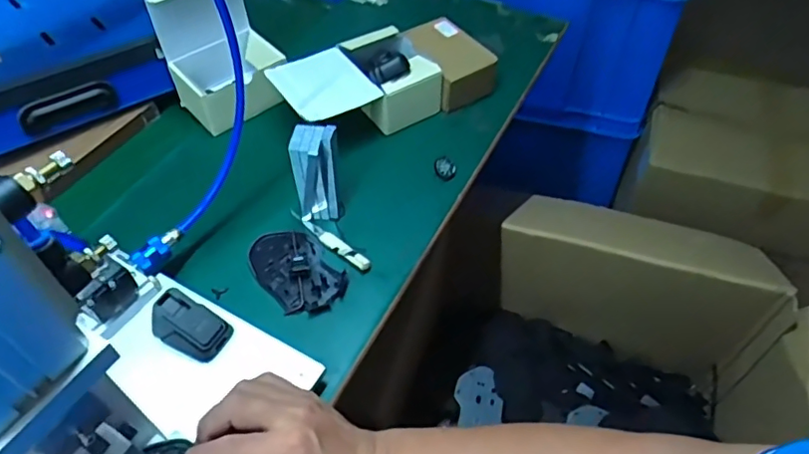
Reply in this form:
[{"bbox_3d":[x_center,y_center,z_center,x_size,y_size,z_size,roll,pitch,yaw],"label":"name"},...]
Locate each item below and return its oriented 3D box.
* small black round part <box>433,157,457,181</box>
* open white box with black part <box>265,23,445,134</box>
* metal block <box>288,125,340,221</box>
[{"bbox_3d":[0.048,-0.069,0.686,0.027,0.021,0.024,6,52,4],"label":"small black round part"},{"bbox_3d":[-0.062,-0.171,0.722,0.181,0.084,0.116,-28,56,-21],"label":"open white box with black part"},{"bbox_3d":[-0.093,-0.055,0.613,0.044,0.107,0.050,0,51,0],"label":"metal block"}]

